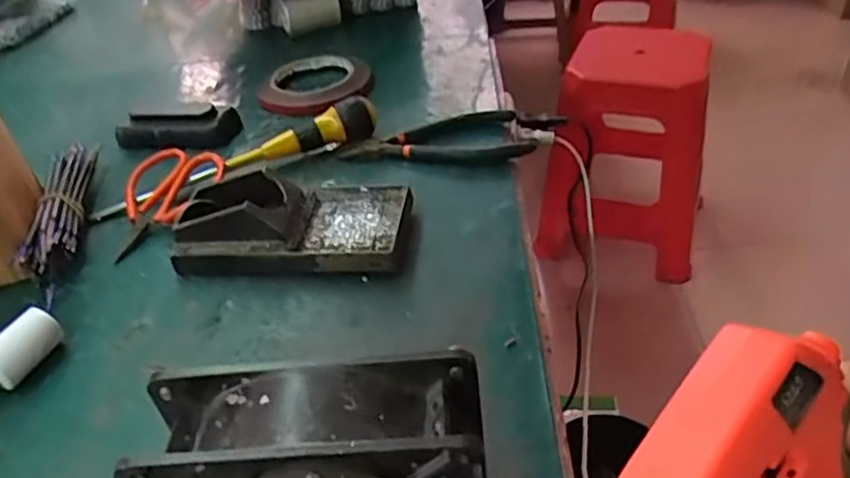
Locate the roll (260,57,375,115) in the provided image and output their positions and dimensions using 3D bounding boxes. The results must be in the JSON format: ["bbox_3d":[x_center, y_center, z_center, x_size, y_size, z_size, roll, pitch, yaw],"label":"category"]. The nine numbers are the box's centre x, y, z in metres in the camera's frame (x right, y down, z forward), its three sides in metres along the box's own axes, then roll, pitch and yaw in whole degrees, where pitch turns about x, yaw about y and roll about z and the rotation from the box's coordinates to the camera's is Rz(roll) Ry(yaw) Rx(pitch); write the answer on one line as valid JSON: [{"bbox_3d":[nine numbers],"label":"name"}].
[{"bbox_3d":[-0.106,-0.149,0.643,0.108,0.022,0.108,-4,39,3],"label":"roll"}]

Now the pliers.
[{"bbox_3d":[0.006,-0.078,0.534,0.150,0.018,0.055,-7,39,-1],"label":"pliers"}]

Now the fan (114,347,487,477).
[{"bbox_3d":[-0.036,0.102,0.257,0.117,0.123,0.040,-4,39,4],"label":"fan"}]

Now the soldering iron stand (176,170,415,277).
[{"bbox_3d":[-0.093,-0.015,0.463,0.156,0.043,0.076,0,40,8],"label":"soldering iron stand"}]

